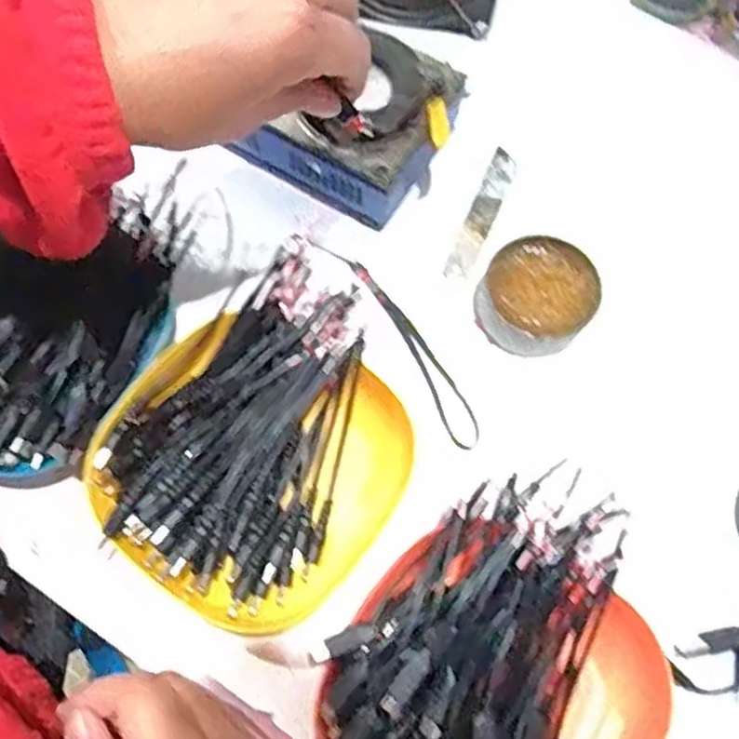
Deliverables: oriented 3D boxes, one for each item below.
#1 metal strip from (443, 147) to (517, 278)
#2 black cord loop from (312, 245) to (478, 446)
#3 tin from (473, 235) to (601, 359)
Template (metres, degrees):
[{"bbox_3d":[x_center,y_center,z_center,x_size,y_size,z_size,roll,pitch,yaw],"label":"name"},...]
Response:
[{"bbox_3d":[0.068,-0.094,0.434,0.016,0.004,0.093,23,72,7],"label":"metal strip"},{"bbox_3d":[0.017,-0.019,0.398,0.019,0.007,0.144,-32,75,-11],"label":"black cord loop"},{"bbox_3d":[0.093,-0.040,0.402,0.059,0.025,0.064,0,70,-1],"label":"tin"}]

